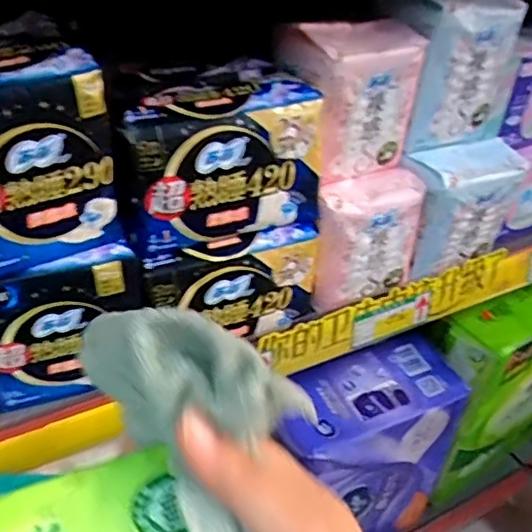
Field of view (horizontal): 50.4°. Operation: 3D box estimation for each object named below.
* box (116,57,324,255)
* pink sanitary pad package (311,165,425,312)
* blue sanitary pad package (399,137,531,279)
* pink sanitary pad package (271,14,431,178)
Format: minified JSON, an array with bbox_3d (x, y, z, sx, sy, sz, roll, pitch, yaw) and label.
[{"bbox_3d":[-0.037,-0.086,0.417,0.140,0.094,0.109,-11,41,-18],"label":"box"},{"bbox_3d":[0.080,-0.023,0.482,0.092,0.101,0.046,-13,42,-21],"label":"pink sanitary pad package"},{"bbox_3d":[0.172,-0.052,0.512,0.102,0.104,0.053,-11,41,-19],"label":"blue sanitary pad package"},{"bbox_3d":[0.065,-0.135,0.452,0.098,0.107,0.067,-14,42,-22],"label":"pink sanitary pad package"}]

